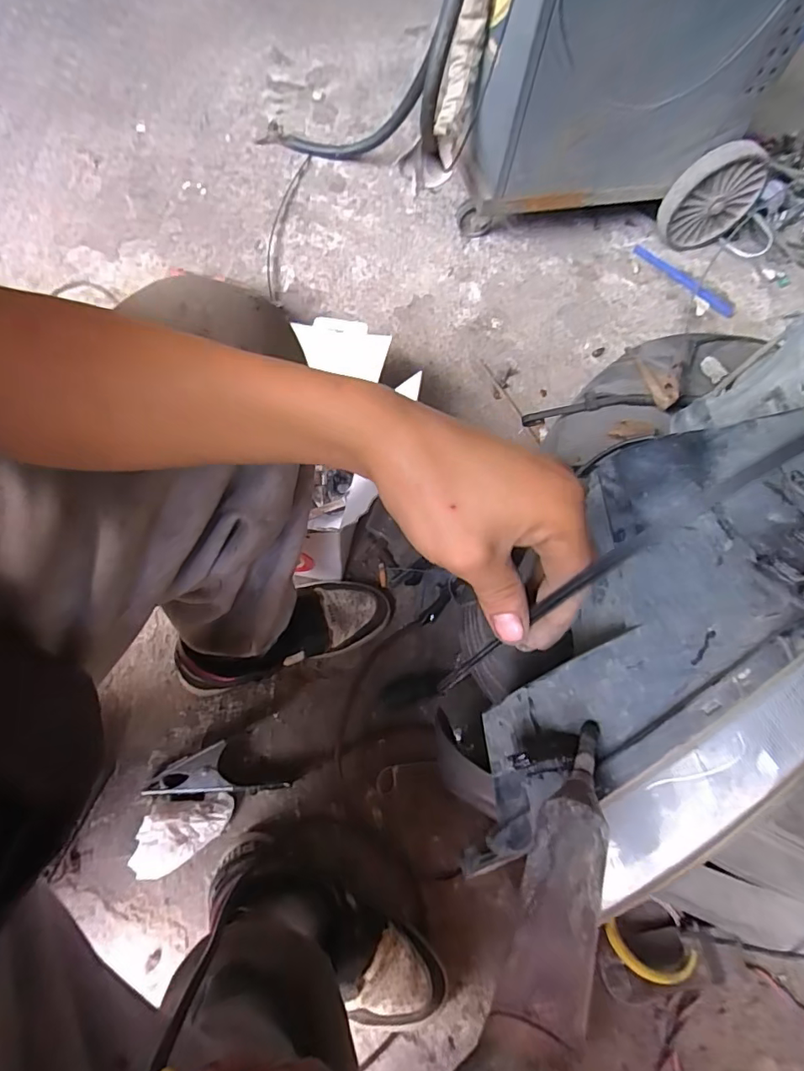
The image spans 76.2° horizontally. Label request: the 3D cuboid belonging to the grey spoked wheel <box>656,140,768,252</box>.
[{"bbox_3d":[0.588,-0.632,0.976,0.184,0.196,0.031,-9,69,-10],"label":"grey spoked wheel"}]

